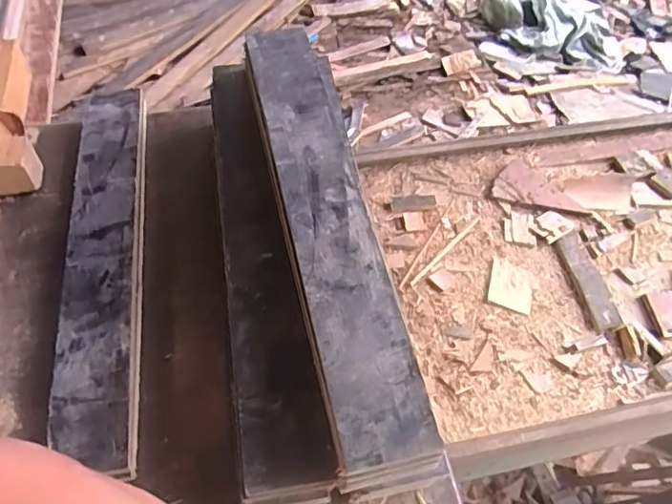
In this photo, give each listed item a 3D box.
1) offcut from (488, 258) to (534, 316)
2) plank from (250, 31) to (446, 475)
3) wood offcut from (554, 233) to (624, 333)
[{"bbox_3d":[0.253,0.049,0.805,0.060,0.005,0.080,15,56,8],"label":"offcut"},{"bbox_3d":[-0.014,-0.061,0.600,0.094,0.013,0.556,-9,56,-9],"label":"plank"},{"bbox_3d":[0.372,0.041,0.822,0.046,0.009,0.158,-7,56,-7],"label":"wood offcut"}]

